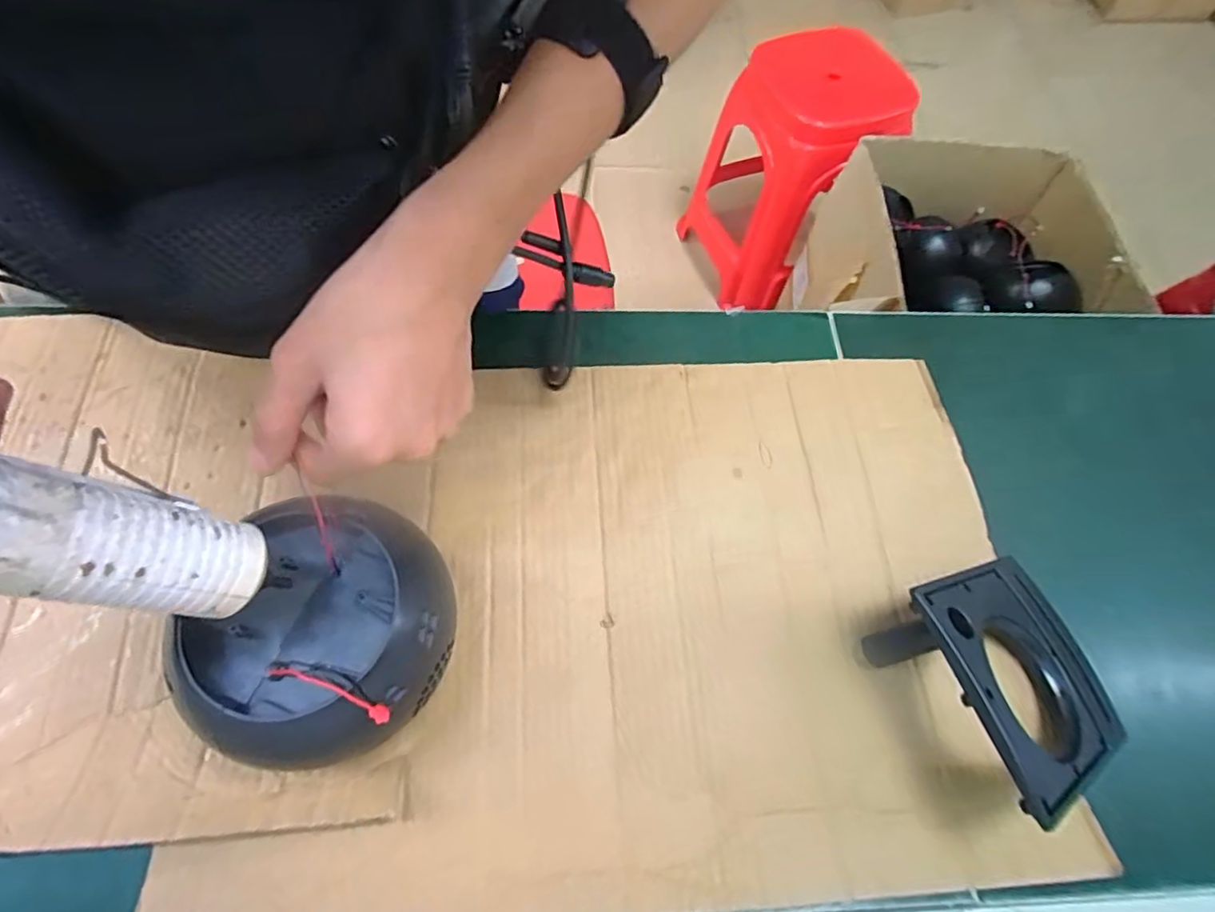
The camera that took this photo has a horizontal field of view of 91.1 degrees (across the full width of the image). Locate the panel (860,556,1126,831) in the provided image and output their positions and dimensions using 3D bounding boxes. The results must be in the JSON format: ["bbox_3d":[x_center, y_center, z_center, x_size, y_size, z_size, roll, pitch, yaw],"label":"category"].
[{"bbox_3d":[0.224,0.133,0.359,0.139,0.069,0.115,-4,61,-37],"label":"panel"}]

